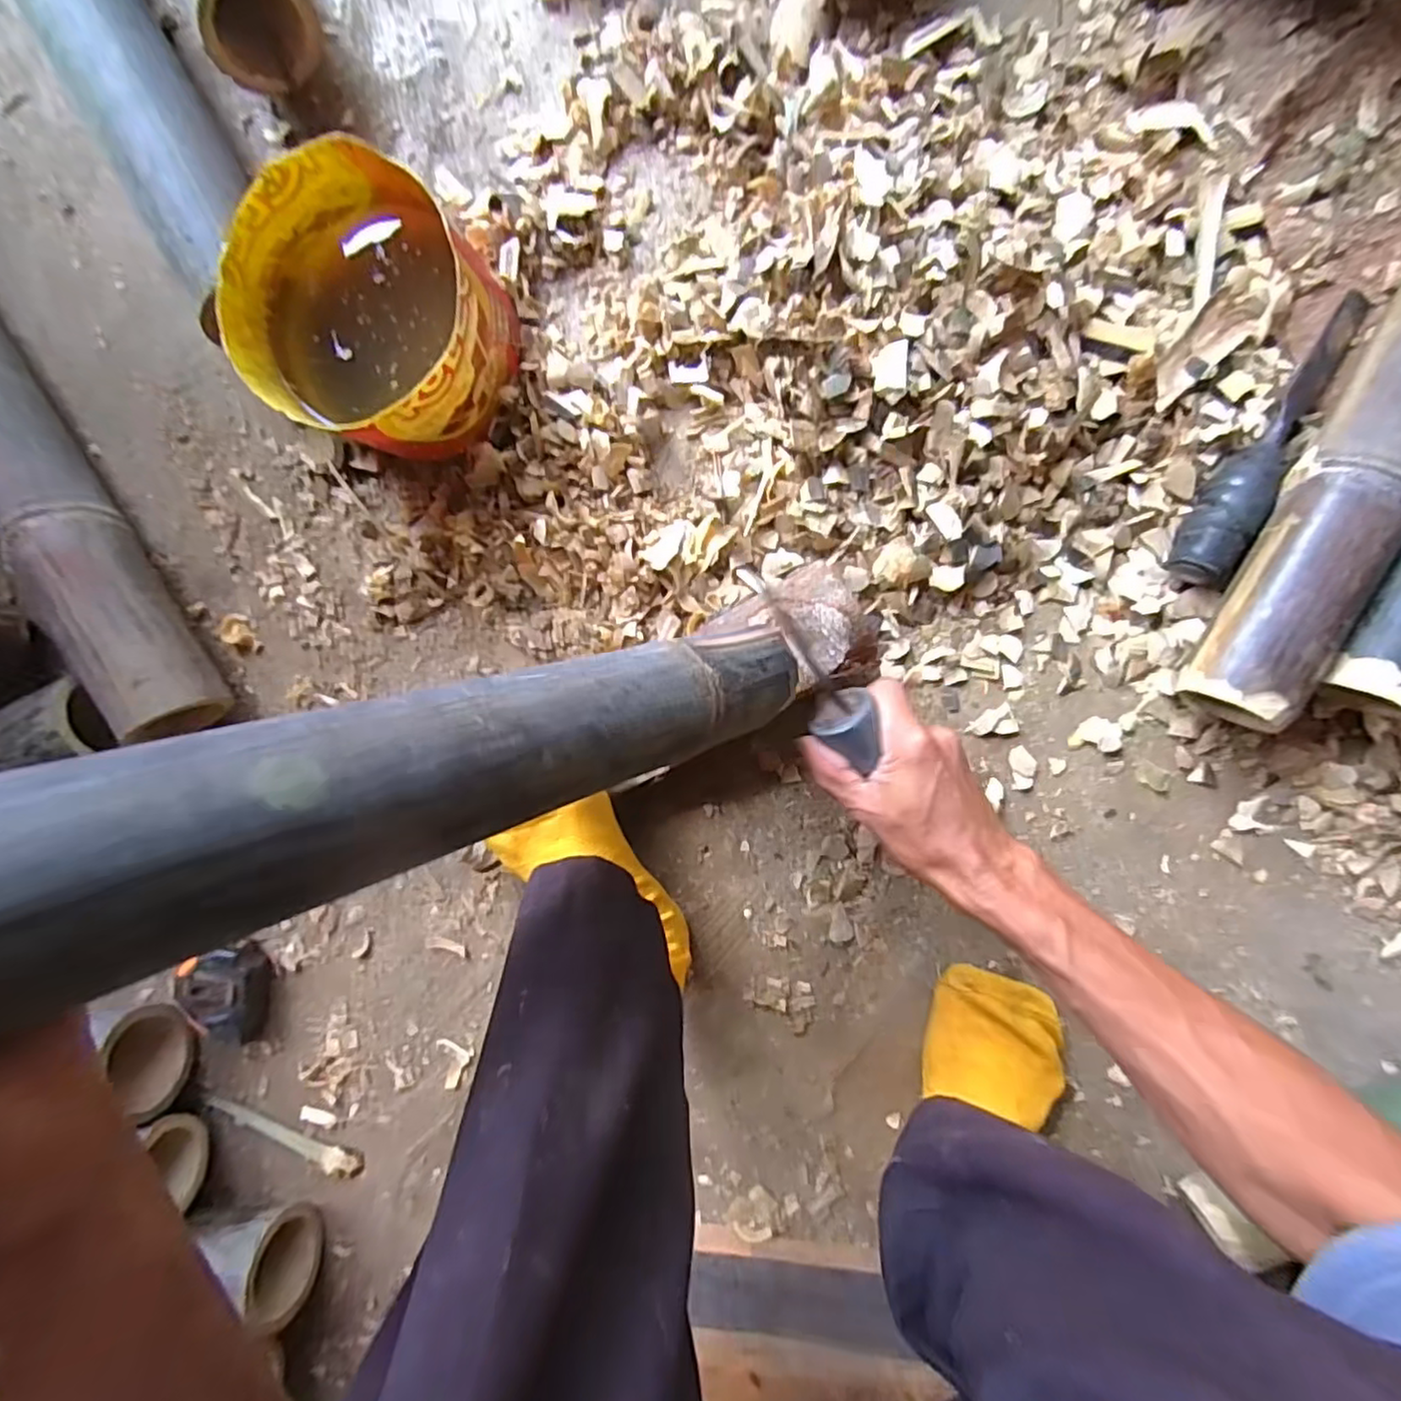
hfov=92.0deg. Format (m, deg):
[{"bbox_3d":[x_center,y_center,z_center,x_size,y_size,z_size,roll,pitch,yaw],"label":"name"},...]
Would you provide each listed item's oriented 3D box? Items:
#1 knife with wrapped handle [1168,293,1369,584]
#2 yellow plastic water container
[{"bbox_3d":[0.358,-0.165,0.417,0.038,0.032,0.199,29,97,3],"label":"knife with wrapped handle"},{"bbox_3d":[-0.201,-0.239,0.436,0.153,0.096,0.147,1,95,6],"label":"yellow plastic water container"}]

